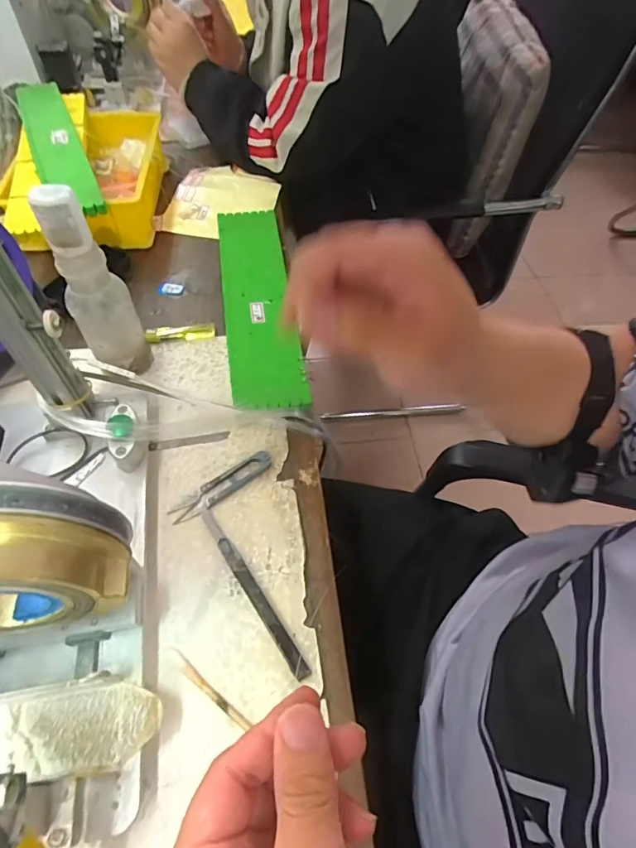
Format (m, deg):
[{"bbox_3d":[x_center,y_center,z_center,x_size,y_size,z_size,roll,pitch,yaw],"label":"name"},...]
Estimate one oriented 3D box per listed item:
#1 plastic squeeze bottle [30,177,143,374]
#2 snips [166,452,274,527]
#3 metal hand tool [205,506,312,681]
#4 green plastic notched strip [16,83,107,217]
[{"bbox_3d":[-0.205,-0.124,0.438,0.051,0.180,0.048,4,57,0],"label":"plastic squeeze bottle"},{"bbox_3d":[-0.089,0.057,0.439,0.102,0.009,0.024,-35,65,-22],"label":"snips"},{"bbox_3d":[-0.055,0.132,0.386,0.012,0.011,0.158,-30,63,-20],"label":"metal hand tool"},{"bbox_3d":[-0.329,-0.354,0.593,0.058,0.018,0.318,-21,59,-16],"label":"green plastic notched strip"}]

